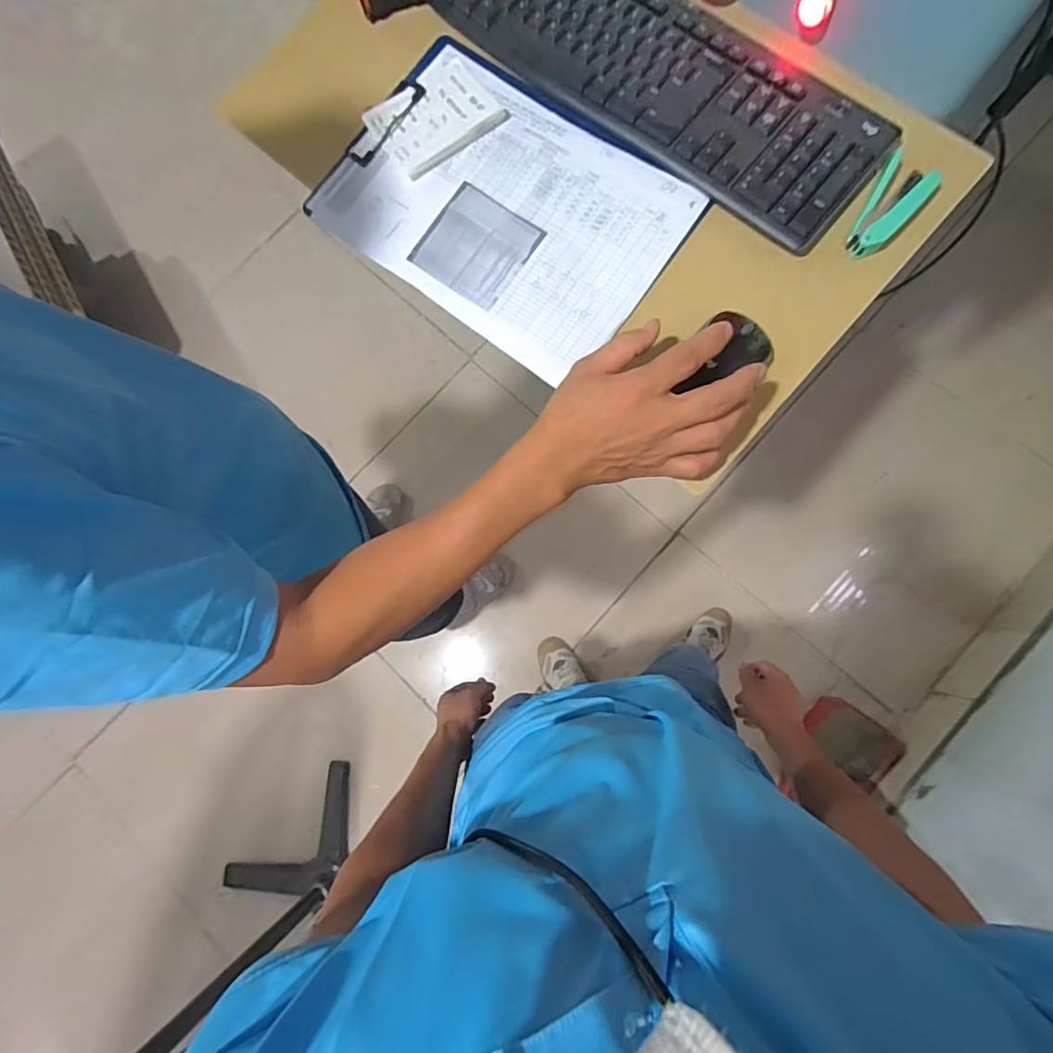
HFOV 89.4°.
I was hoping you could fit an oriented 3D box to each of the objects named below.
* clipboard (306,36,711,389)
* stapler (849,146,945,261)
[{"bbox_3d":[-0.022,-0.286,0.477,0.301,0.017,0.215,36,89,9],"label":"clipboard"},{"bbox_3d":[0.300,-0.262,0.440,0.044,0.015,0.084,34,88,9],"label":"stapler"}]

